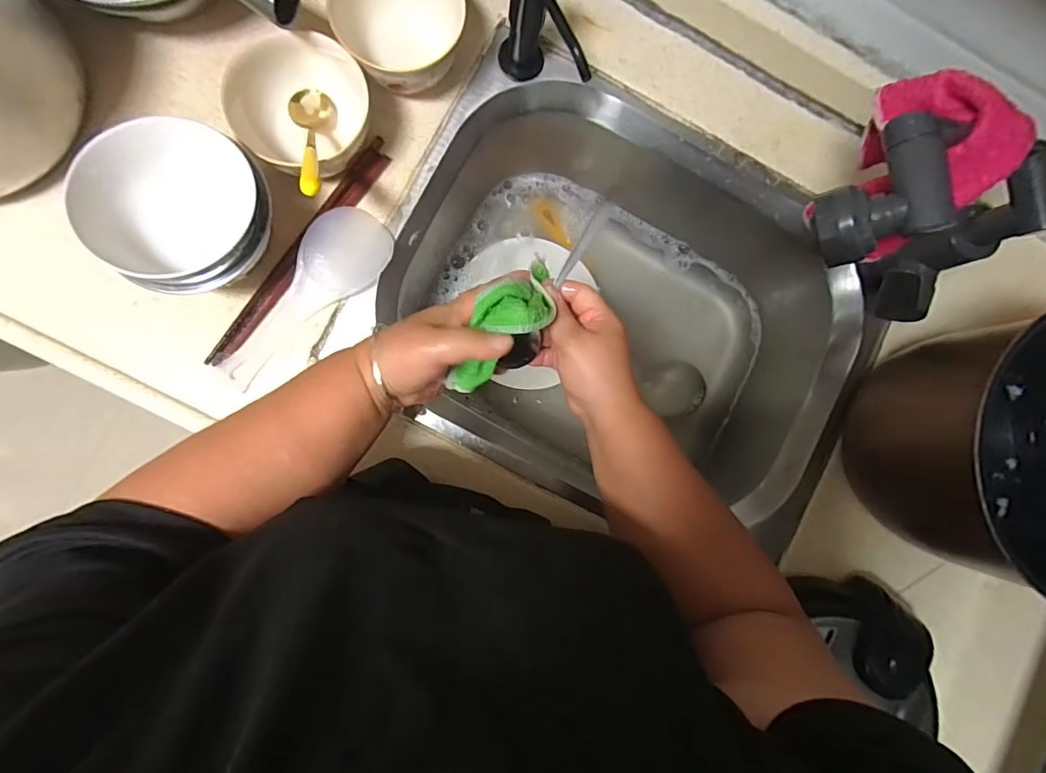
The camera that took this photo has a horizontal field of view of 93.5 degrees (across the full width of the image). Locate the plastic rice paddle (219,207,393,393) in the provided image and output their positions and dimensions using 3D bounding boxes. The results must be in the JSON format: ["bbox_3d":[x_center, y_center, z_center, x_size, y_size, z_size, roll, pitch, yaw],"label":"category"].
[{"bbox_3d":[-0.205,-0.087,0.452,0.194,0.021,0.069,-44,92,-7],"label":"plastic rice paddle"}]

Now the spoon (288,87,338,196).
[{"bbox_3d":[-0.178,-0.205,0.404,0.038,0.024,0.168,-10,48,-7],"label":"spoon"}]

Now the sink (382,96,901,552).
[{"bbox_3d":[0.110,-0.076,0.578,0.486,0.192,0.389,22,85,-5],"label":"sink"}]

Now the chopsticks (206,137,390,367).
[{"bbox_3d":[-0.204,-0.125,0.453,0.022,0.013,0.255,35,84,-3],"label":"chopsticks"}]

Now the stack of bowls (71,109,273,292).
[{"bbox_3d":[-0.269,-0.138,0.403,0.124,0.082,0.125,27,85,-4],"label":"stack of bowls"}]

